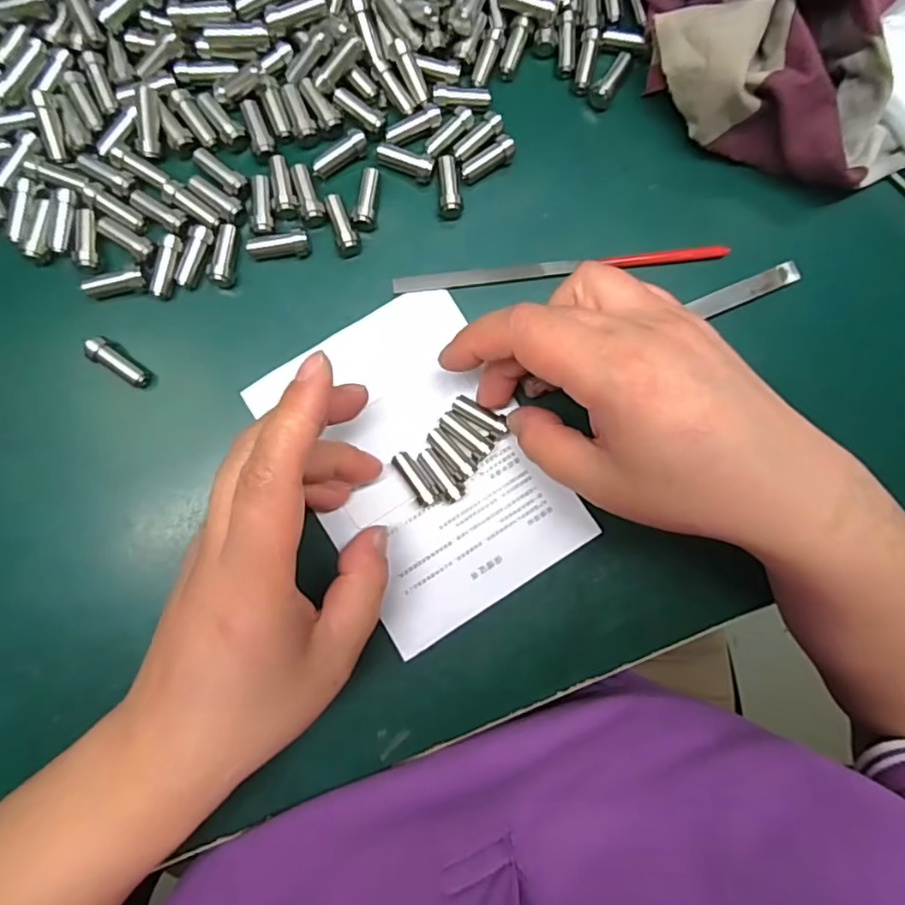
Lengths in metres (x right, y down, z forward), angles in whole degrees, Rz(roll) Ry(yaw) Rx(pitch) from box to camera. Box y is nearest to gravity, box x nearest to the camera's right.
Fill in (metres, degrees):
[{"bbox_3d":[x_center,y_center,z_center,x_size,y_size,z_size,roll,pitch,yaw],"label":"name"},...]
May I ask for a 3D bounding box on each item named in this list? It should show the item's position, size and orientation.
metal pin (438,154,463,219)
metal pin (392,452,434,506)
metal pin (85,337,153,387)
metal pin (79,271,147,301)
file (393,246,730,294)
[{"bbox_3d":[-0.001,-0.122,0.258,0.010,0.006,0.027,-3,89,-5],"label":"metal pin"},{"bbox_3d":[-0.017,0.012,0.250,0.008,0.009,0.026,-33,92,-4],"label":"metal pin"},{"bbox_3d":[-0.145,-0.039,0.244,0.027,0.007,0.009,38,86,-15],"label":"metal pin"},{"bbox_3d":[-0.147,-0.072,0.245,0.026,0.007,0.007,-14,90,-5],"label":"metal pin"},{"bbox_3d":[0.051,-0.086,0.262,0.156,0.005,0.007,-7,90,-5],"label":"file"}]

